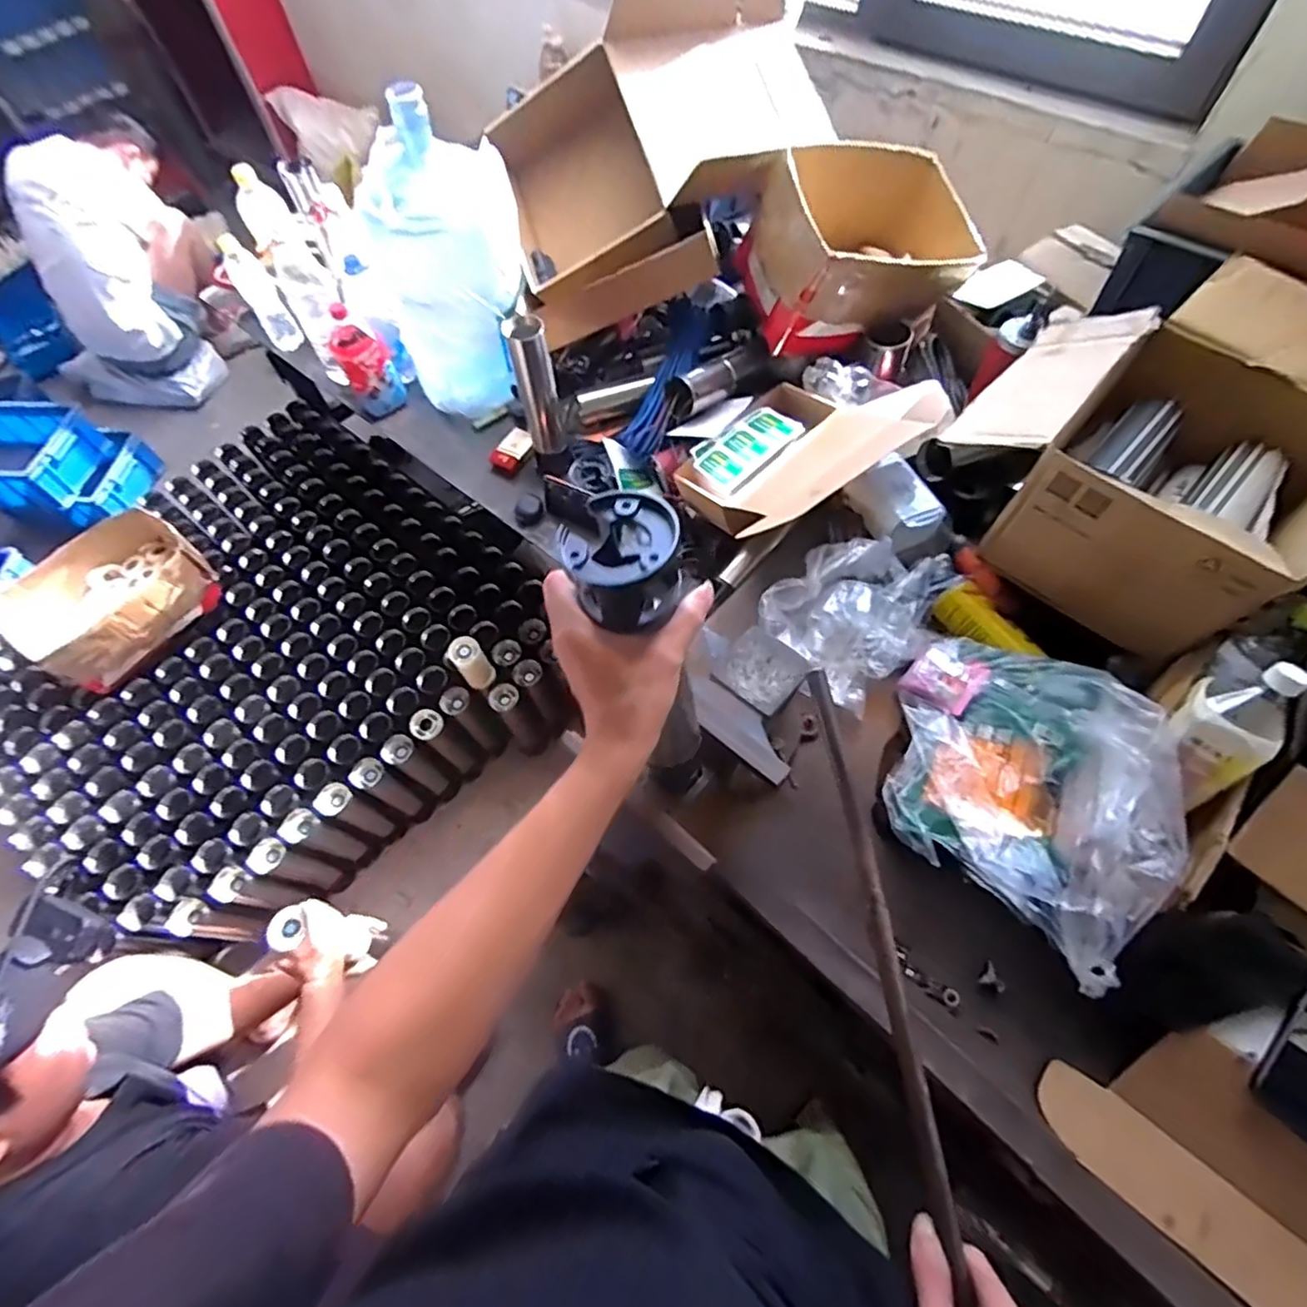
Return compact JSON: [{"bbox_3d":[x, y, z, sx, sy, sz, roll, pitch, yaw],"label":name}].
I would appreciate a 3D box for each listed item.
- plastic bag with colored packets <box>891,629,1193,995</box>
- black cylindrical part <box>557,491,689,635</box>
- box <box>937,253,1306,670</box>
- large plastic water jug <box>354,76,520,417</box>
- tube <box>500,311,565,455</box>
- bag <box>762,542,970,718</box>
[{"bbox_3d":[0.414,0.130,0.695,0.257,0.163,0.348,-36,67,-14],"label":"plastic bag with colored packets"},{"bbox_3d":[-0.019,-0.060,0.406,0.070,0.061,0.075,-1,63,2],"label":"black cylindrical part"},{"bbox_3d":[0.633,-0.268,0.747,0.415,0.268,0.408,41,72,20],"label":"box"},{"bbox_3d":[-0.387,-0.721,1.190,0.308,0.420,0.272,-22,64,-8],"label":"large plastic water jug"},{"bbox_3d":[-0.202,-0.462,1.110,0.066,0.233,0.059,-13,63,-4],"label":"tube"},{"bbox_3d":[0.288,-0.072,0.867,0.260,0.070,0.186,-42,69,-17],"label":"bag"}]

